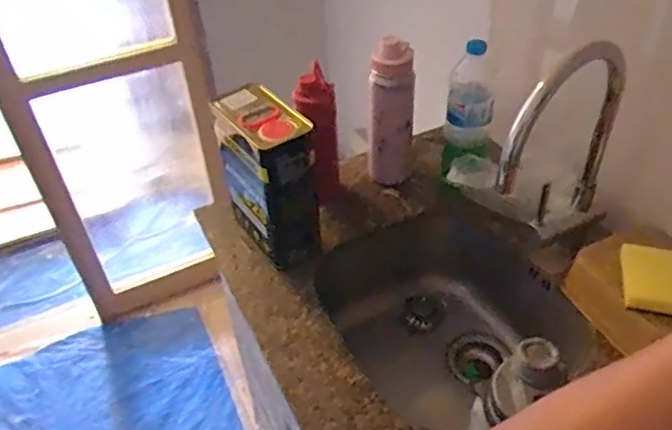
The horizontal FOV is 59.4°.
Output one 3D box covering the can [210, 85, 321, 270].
[{"bbox_3d":[-0.104,-0.057,0.912,0.095,0.261,0.163,-22,45,-19],"label":"can"}]

